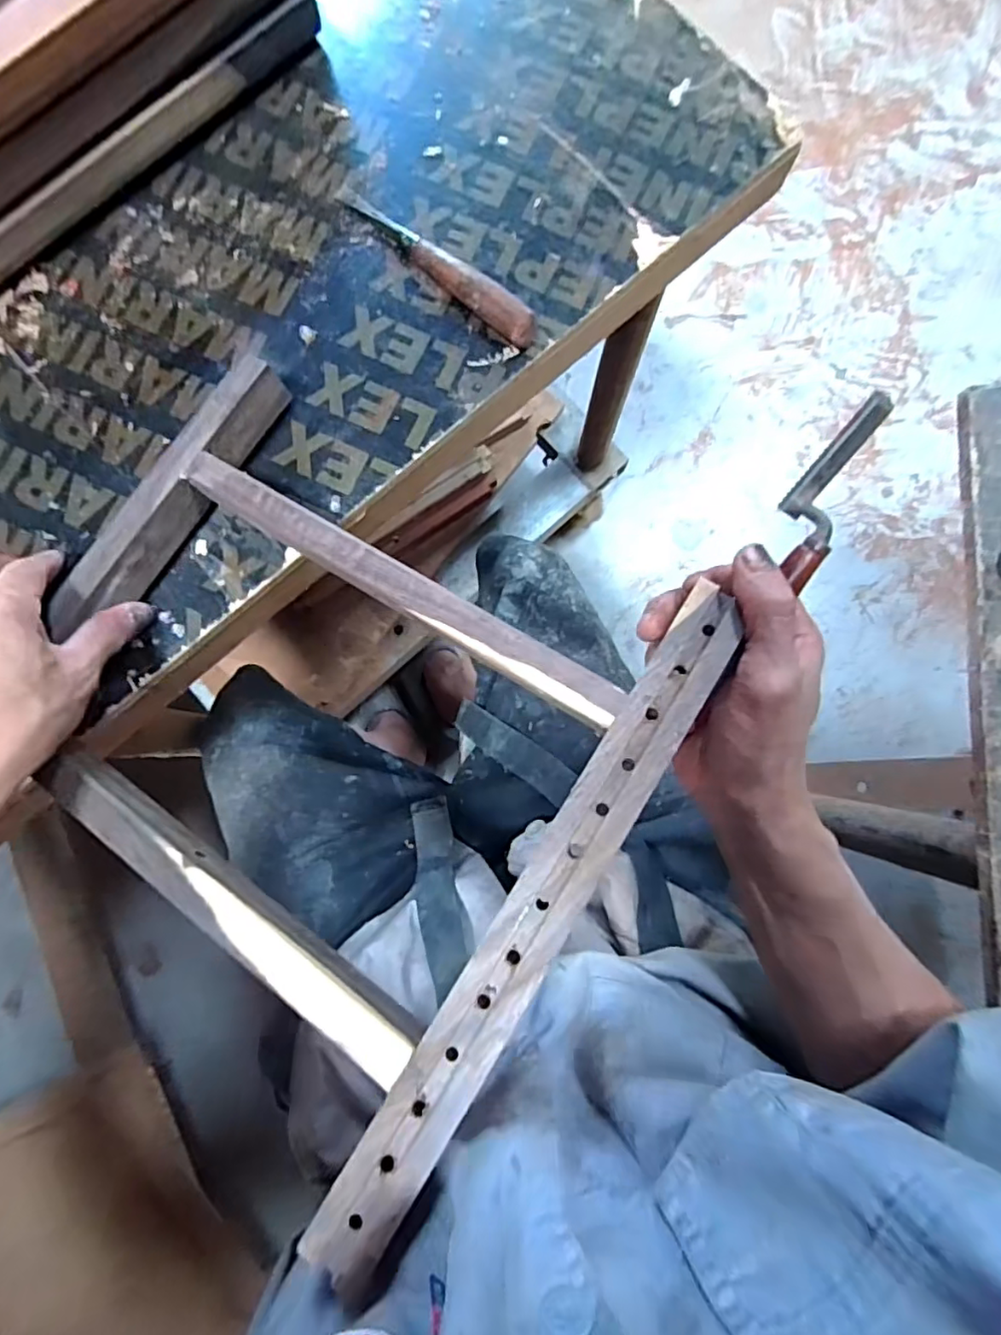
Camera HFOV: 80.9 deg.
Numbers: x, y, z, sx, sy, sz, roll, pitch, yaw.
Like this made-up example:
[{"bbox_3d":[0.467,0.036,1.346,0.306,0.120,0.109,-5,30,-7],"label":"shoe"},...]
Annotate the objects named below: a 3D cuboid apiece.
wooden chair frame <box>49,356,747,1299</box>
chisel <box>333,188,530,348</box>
[{"bbox_3d":[-0.101,0.030,0.295,0.327,0.024,0.306,31,84,17],"label":"wooden chair frame"},{"bbox_3d":[-0.046,-0.268,0.385,0.168,0.028,0.019,40,83,2],"label":"chisel"}]

